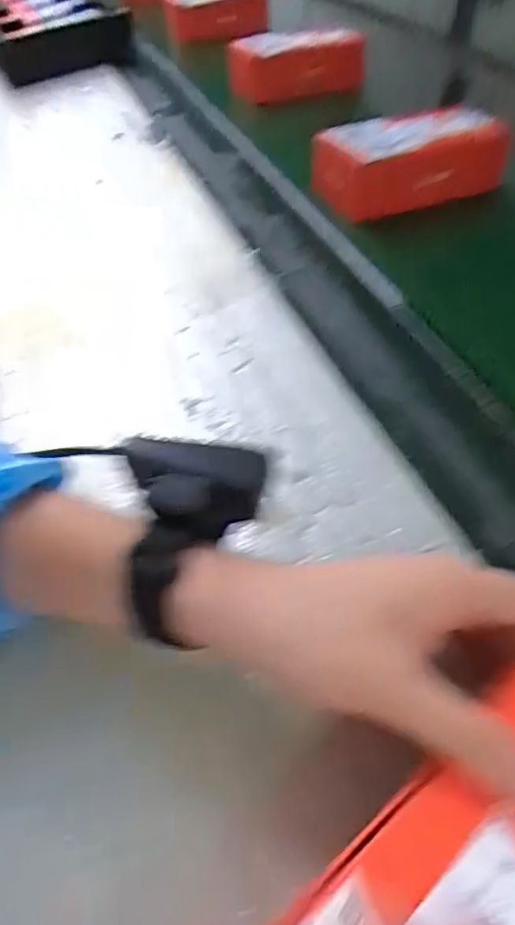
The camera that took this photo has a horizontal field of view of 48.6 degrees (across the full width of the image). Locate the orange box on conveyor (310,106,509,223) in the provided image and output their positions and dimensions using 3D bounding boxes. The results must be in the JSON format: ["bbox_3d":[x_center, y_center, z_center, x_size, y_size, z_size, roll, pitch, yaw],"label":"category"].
[{"bbox_3d":[0.154,-0.309,0.582,0.181,0.066,0.089,-12,49,-5],"label":"orange box on conveyor"}]

